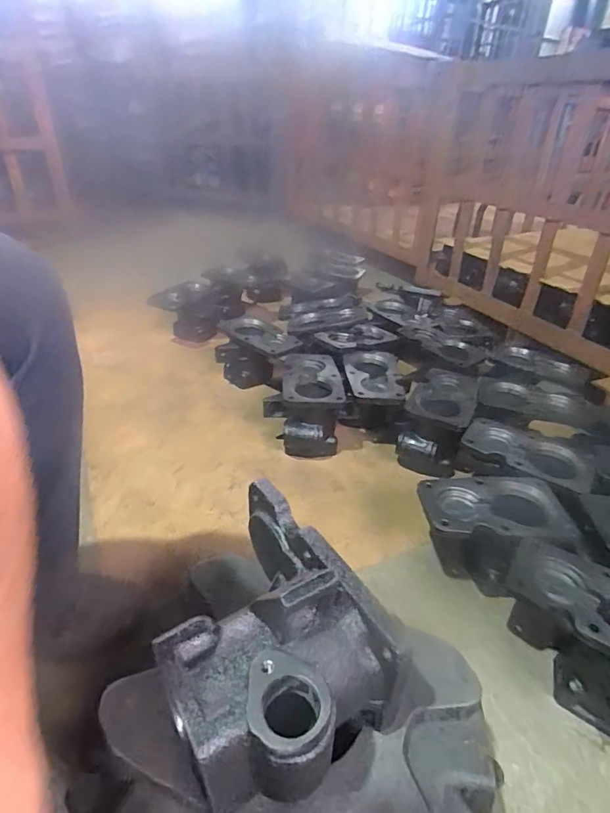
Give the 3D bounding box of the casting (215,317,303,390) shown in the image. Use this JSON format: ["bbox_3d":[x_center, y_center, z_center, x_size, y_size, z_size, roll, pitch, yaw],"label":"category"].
[{"bbox_3d":[-0.108,-0.112,1.067,0.195,0.135,0.102,17,35,18],"label":"casting"}]

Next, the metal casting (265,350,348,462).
[{"bbox_3d":[-0.002,-0.009,0.924,0.142,0.129,0.196,4,33,-2],"label":"metal casting"}]

